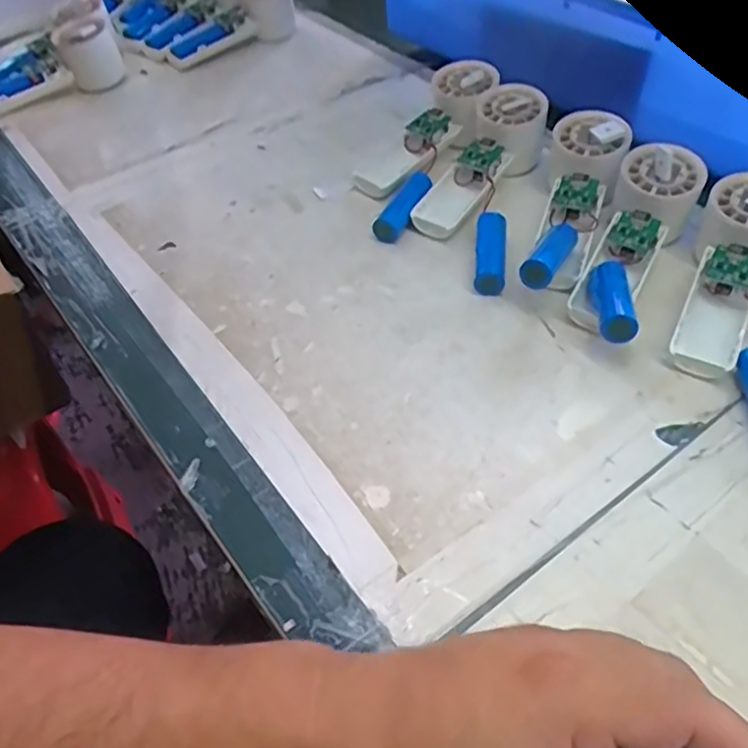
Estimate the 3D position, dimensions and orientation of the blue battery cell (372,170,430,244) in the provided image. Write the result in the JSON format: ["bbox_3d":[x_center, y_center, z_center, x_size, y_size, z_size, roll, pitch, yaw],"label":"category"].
[{"bbox_3d":[0.027,-0.134,0.534,0.021,0.020,0.073,22,53,21],"label":"blue battery cell"}]

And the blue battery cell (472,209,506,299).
[{"bbox_3d":[0.086,-0.089,0.494,0.022,0.018,0.078,4,49,7],"label":"blue battery cell"}]

